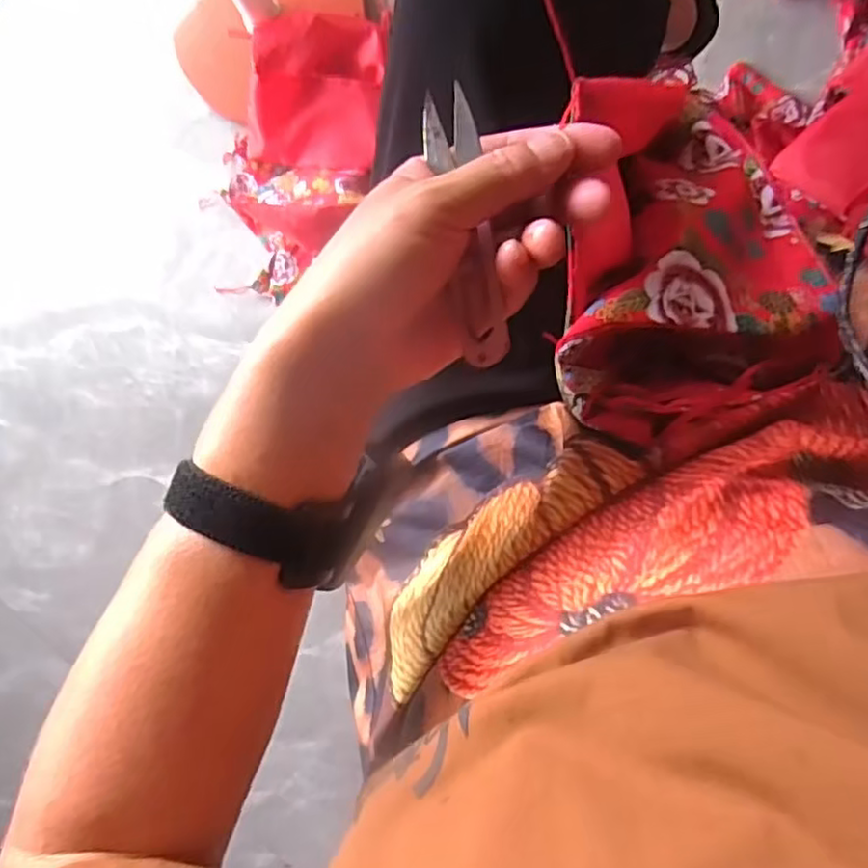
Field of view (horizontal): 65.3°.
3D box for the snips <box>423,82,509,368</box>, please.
[{"bbox_3d":[0.014,-0.080,0.268,0.020,0.007,0.104,-11,100,7],"label":"snips"}]

